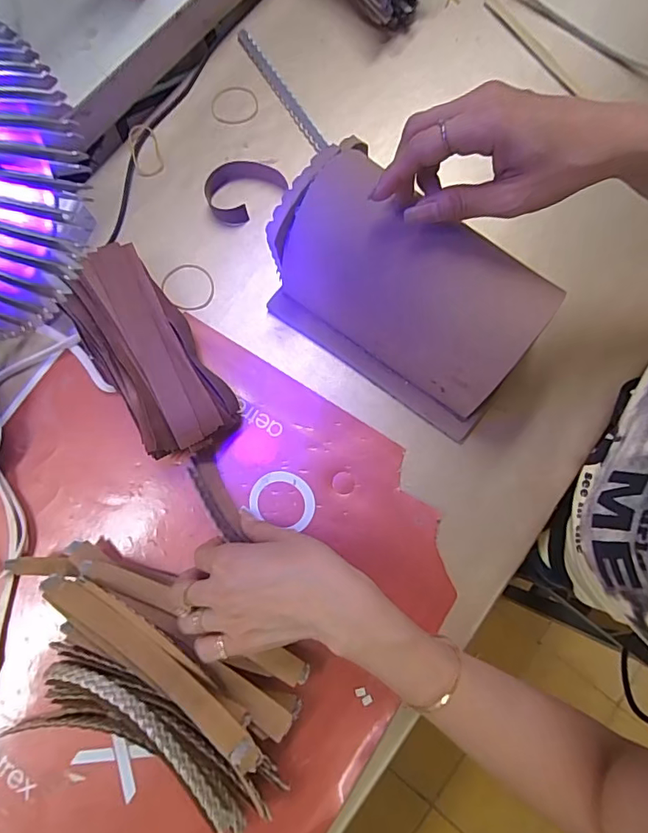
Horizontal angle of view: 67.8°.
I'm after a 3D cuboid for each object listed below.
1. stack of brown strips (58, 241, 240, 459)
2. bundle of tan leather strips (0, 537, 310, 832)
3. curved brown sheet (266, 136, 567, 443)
[{"bbox_3d":[-0.146,-0.054,0.406,0.073,0.053,0.184,-32,80,-6],"label":"stack of brown strips"},{"bbox_3d":[-0.134,0.188,0.354,0.239,0.045,0.138,34,80,9],"label":"bundle of tan leather strips"},{"bbox_3d":[0.060,-0.094,0.376,0.202,0.116,0.106,36,81,7],"label":"curved brown sheet"}]

